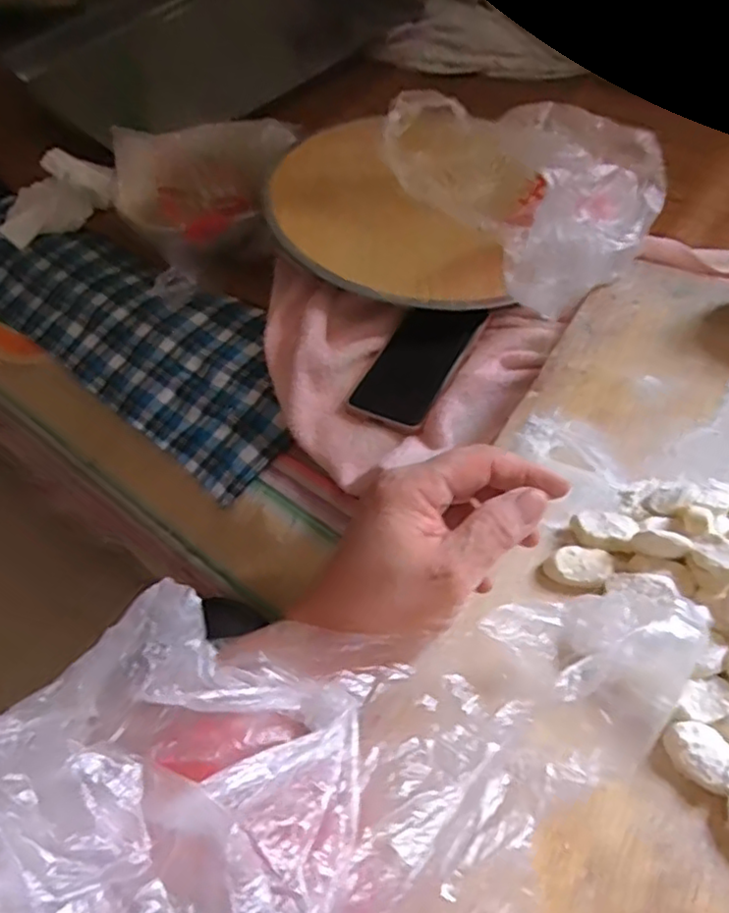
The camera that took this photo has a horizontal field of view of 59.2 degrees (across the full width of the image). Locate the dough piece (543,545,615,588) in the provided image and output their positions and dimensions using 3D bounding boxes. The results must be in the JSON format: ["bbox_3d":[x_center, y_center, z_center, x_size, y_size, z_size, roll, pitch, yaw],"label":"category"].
[{"bbox_3d":[0.124,0.065,0.372,0.037,0.009,0.026,4,54,9],"label":"dough piece"}]

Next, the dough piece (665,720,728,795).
[{"bbox_3d":[0.157,0.139,0.296,0.034,0.011,0.024,30,61,25],"label":"dough piece"}]

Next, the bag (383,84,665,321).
[{"bbox_3d":[0.171,-0.256,0.607,0.209,0.093,0.258,-22,54,-11],"label":"bag"}]

